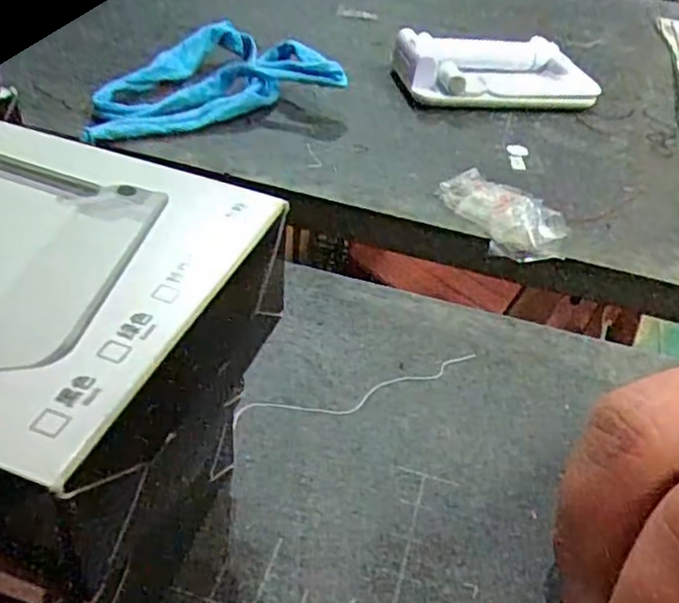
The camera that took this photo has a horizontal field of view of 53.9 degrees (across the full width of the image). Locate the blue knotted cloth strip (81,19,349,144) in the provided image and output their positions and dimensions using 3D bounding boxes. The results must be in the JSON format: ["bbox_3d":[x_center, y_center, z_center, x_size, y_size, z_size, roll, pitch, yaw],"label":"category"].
[{"bbox_3d":[-0.074,-0.116,0.341,0.122,0.028,0.085,-16,44,-24],"label":"blue knotted cloth strip"}]

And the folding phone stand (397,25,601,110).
[{"bbox_3d":[0.087,-0.127,0.374,0.108,0.030,0.042,1,39,-6],"label":"folding phone stand"}]

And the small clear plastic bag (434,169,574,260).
[{"bbox_3d":[0.071,-0.038,0.282,0.039,0.006,0.059,-18,45,-26],"label":"small clear plastic bag"}]

